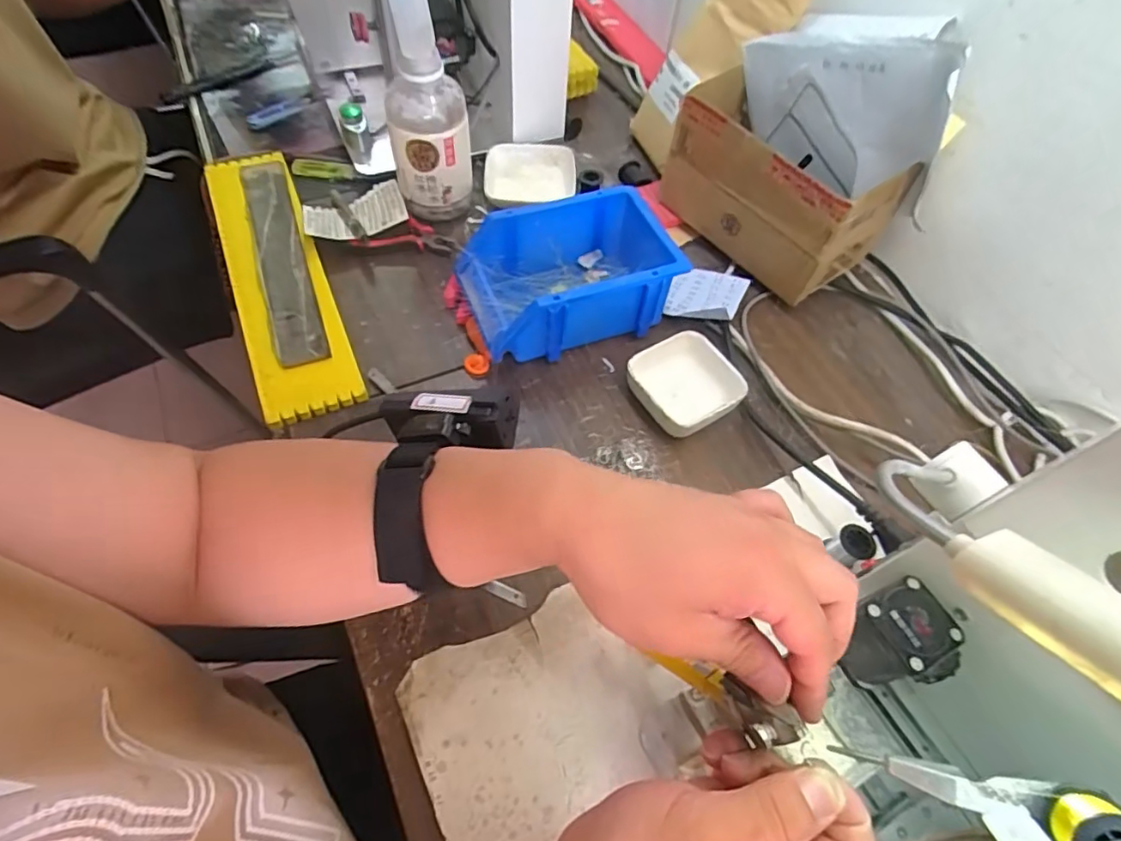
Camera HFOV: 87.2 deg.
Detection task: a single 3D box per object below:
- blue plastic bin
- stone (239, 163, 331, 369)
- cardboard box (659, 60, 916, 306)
[{"bbox_3d":[0.011,-0.135,0.546,0.197,0.081,0.128,-16,60,-13],"label":"blue plastic bin"},{"bbox_3d":[-0.271,-0.163,0.571,0.043,0.017,0.282,-17,60,-14],"label":"stone"},{"bbox_3d":[0.208,-0.226,0.584,0.108,0.138,0.202,-33,65,-22],"label":"cardboard box"}]

